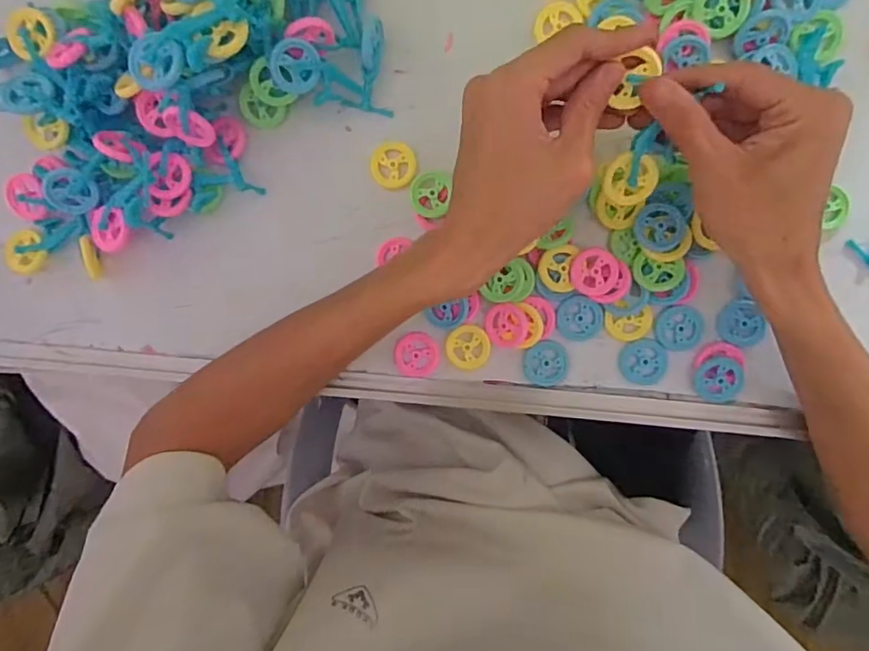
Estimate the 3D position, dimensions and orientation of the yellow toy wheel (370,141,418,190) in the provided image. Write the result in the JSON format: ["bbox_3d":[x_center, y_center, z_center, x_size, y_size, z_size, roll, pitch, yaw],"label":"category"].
[{"bbox_3d":[-0.026,-0.104,0.347,0.029,0.005,0.029,1,98,5],"label":"yellow toy wheel"}]

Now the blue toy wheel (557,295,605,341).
[{"bbox_3d":[0.095,-0.005,0.348,0.030,0.005,0.030,1,98,5],"label":"blue toy wheel"}]

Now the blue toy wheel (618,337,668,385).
[{"bbox_3d":[0.137,0.024,0.348,0.030,0.004,0.029,1,98,5],"label":"blue toy wheel"}]

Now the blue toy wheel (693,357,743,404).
[{"bbox_3d":[0.183,0.035,0.344,0.029,0.007,0.029,1,98,5],"label":"blue toy wheel"}]

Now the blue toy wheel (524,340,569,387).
[{"bbox_3d":[0.074,0.025,0.351,0.029,0.007,0.030,1,98,5],"label":"blue toy wheel"}]

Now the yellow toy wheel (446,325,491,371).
[{"bbox_3d":[0.022,0.015,0.354,0.029,0.004,0.030,1,98,5],"label":"yellow toy wheel"}]

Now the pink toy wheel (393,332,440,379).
[{"bbox_3d":[-0.012,0.020,0.357,0.030,0.004,0.029,1,98,5],"label":"pink toy wheel"}]

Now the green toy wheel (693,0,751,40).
[{"bbox_3d":[0.167,-0.184,0.310,0.030,0.005,0.030,5,111,14],"label":"green toy wheel"}]

